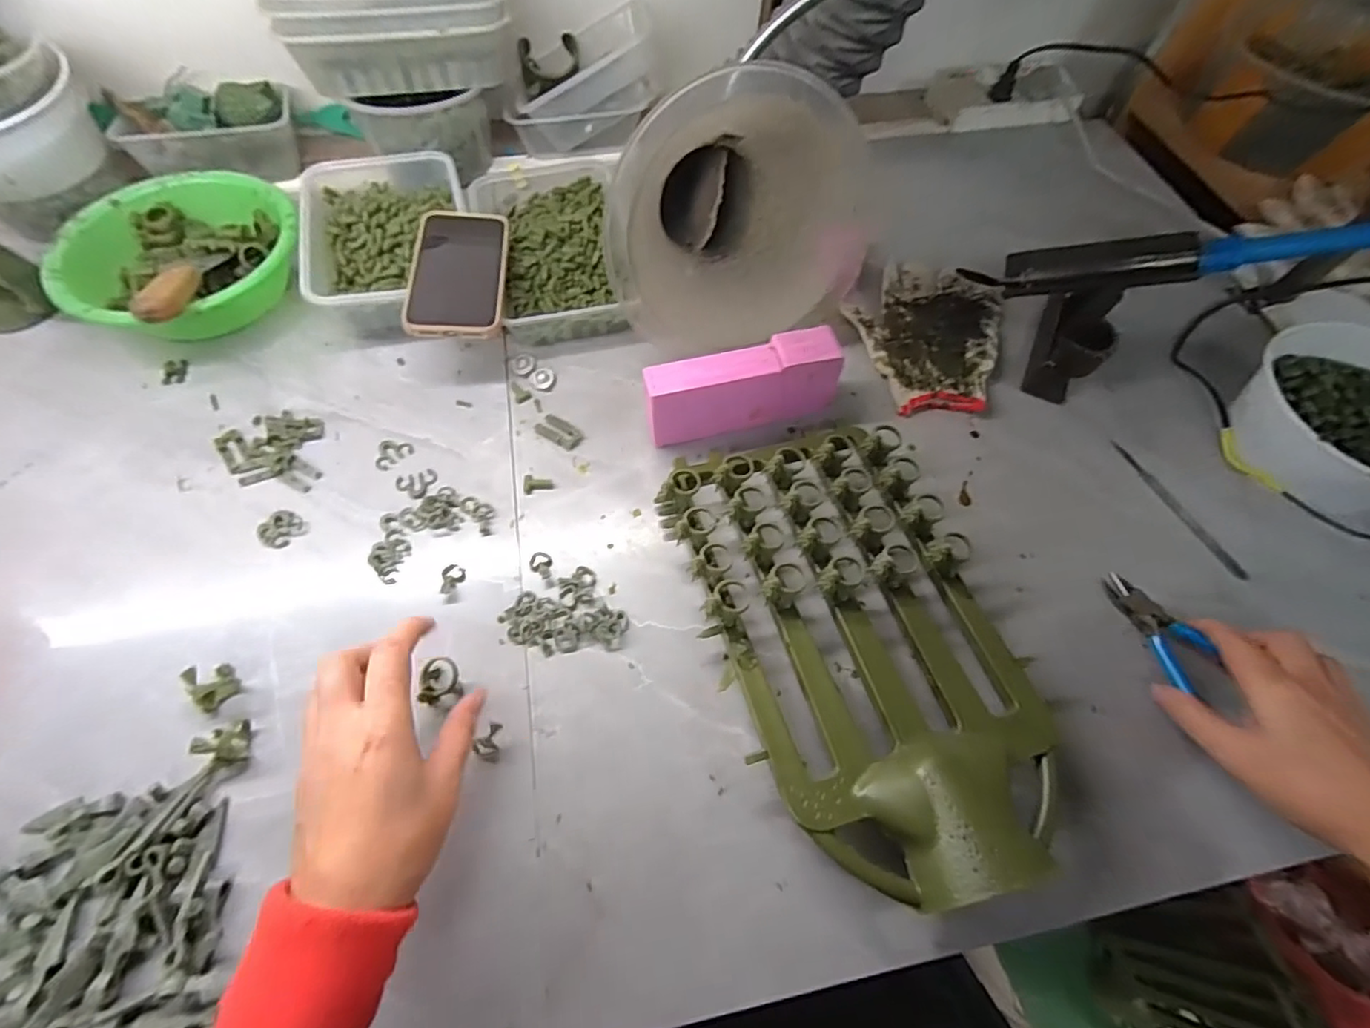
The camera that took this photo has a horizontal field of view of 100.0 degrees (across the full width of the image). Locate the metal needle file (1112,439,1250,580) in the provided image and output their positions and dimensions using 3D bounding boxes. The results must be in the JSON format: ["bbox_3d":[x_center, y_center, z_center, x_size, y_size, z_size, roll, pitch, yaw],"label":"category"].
[{"bbox_3d":[0.414,-0.006,0.485,0.009,0.004,0.141,-20,64,-12],"label":"metal needle file"}]

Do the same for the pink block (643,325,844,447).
[{"bbox_3d":[0.047,-0.105,0.489,0.161,0.070,0.042,-14,63,-9],"label":"pink block"}]

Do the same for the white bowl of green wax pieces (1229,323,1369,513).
[{"bbox_3d":[0.550,-0.075,0.481,0.168,0.074,0.156,1,62,-2],"label":"white bowl of green wax pieces"}]

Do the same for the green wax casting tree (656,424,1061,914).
[{"bbox_3d":[0.120,0.067,0.398,0.211,0.069,0.328,-13,63,-9],"label":"green wax casting tree"}]

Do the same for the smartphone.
[{"bbox_3d":[-0.201,-0.218,0.511,0.079,0.014,0.157,-4,62,-4],"label":"smartphone"}]

